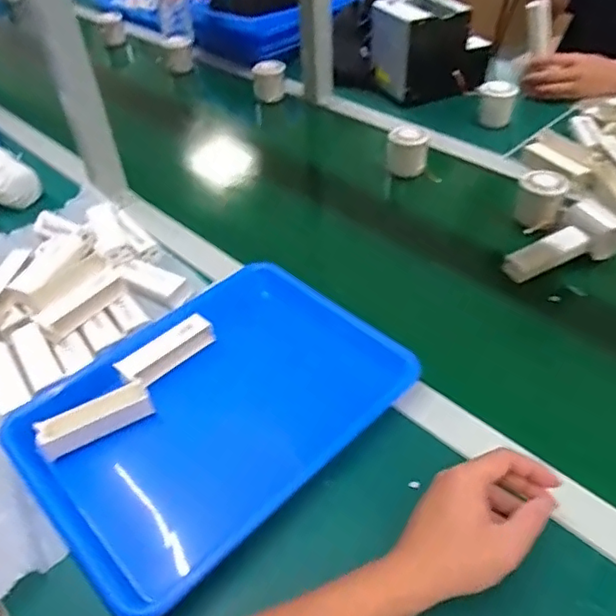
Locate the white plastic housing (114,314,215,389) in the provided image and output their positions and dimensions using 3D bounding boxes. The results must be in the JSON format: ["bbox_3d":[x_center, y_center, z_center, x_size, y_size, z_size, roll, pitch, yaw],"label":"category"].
[{"bbox_3d":[-0.148,0.046,0.607,0.037,0.025,0.102,32,54,32],"label":"white plastic housing"}]

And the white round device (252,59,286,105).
[{"bbox_3d":[-0.070,-0.424,1.072,0.060,0.066,0.063,-2,43,2],"label":"white round device"}]

